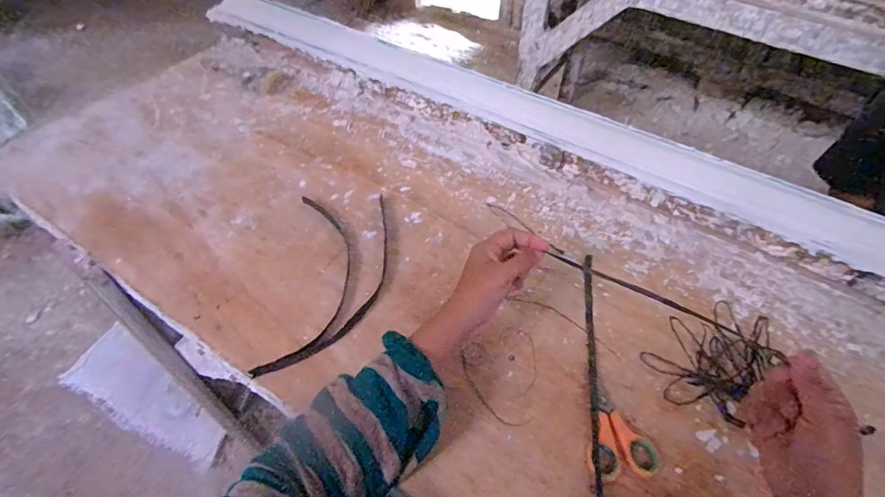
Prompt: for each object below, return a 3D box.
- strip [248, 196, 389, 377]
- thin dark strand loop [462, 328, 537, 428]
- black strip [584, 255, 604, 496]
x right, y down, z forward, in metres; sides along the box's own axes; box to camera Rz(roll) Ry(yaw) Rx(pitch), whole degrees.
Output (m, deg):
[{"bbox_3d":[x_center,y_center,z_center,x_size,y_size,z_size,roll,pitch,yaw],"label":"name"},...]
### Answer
[{"bbox_3d":[-0.108,0.041,0.546,0.073,0.005,0.281,20,53,14],"label":"strip"},{"bbox_3d":[0.072,0.133,0.483,0.087,0.009,0.096,-20,54,-17],"label":"thin dark strand loop"},{"bbox_3d":[0.159,0.134,0.481,0.014,0.011,0.319,8,51,4],"label":"black strip"}]

